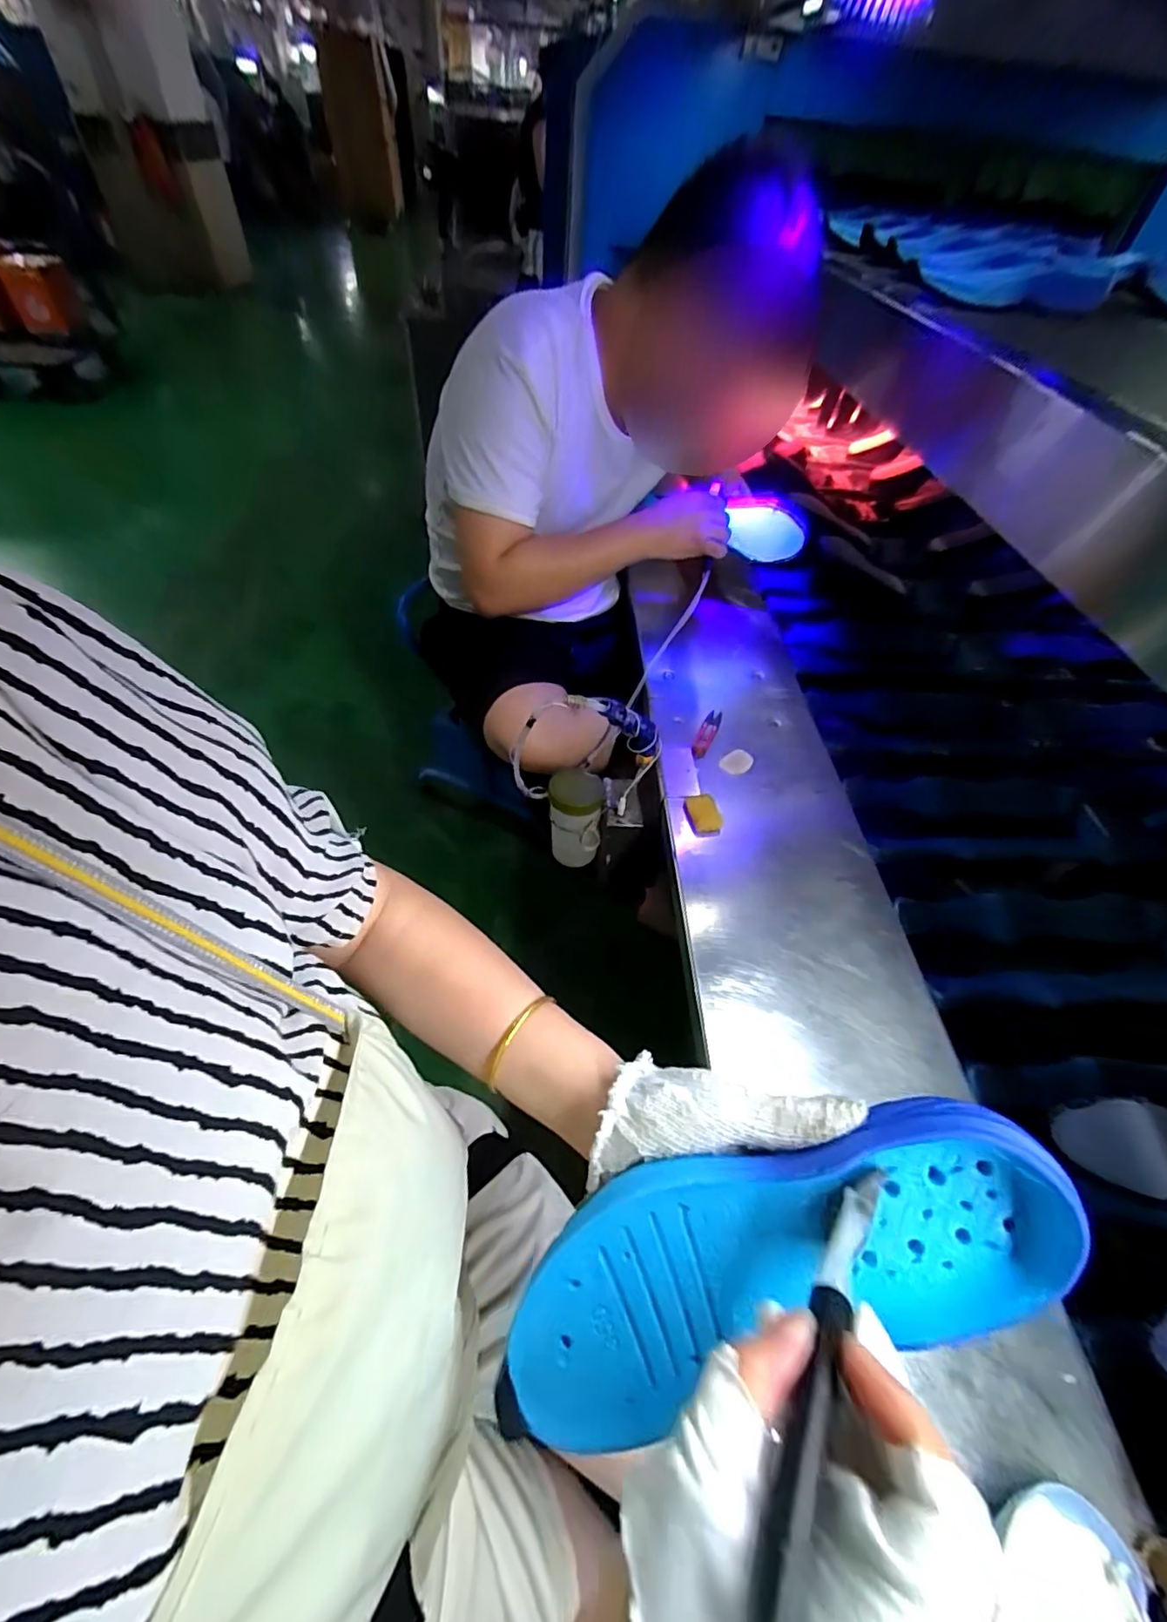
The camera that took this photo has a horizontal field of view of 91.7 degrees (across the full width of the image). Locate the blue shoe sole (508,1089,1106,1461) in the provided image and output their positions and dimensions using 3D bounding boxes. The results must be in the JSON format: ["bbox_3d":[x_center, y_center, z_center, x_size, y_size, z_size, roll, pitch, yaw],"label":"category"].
[{"bbox_3d":[0.079,0.194,0.246,0.237,0.039,0.087,-23,52,7],"label":"blue shoe sole"}]

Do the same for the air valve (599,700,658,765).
[{"bbox_3d":[0.063,-0.098,0.693,0.043,0.128,0.025,-35,55,9],"label":"air valve"}]

